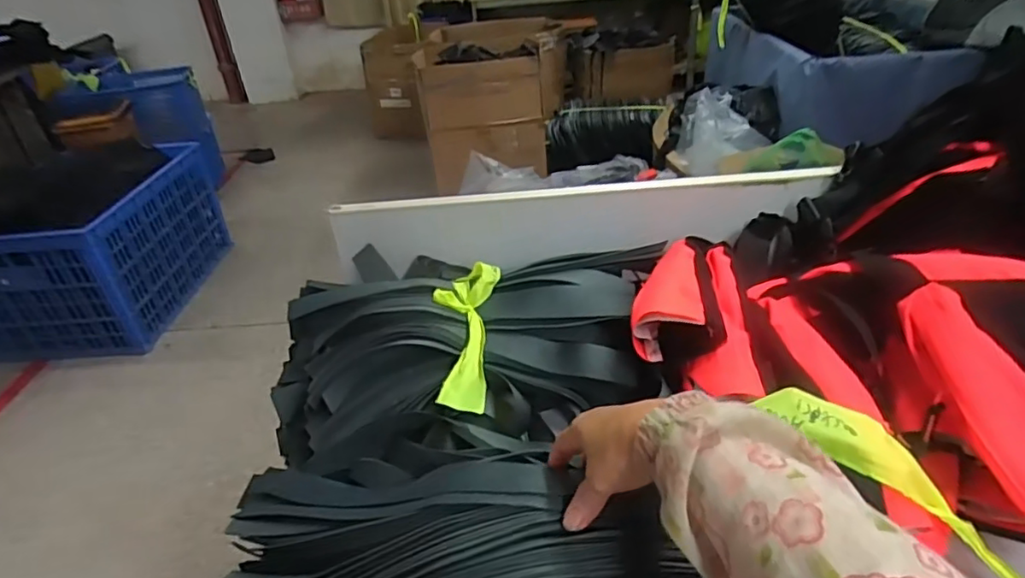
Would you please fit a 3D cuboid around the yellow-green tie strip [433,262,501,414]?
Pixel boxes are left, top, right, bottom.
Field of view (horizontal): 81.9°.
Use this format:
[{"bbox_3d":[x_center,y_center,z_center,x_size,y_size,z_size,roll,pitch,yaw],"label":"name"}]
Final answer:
[{"bbox_3d":[-0.051,0.045,0.632,0.074,0.049,0.200,-4,33,2],"label":"yellow-green tie strip"}]

